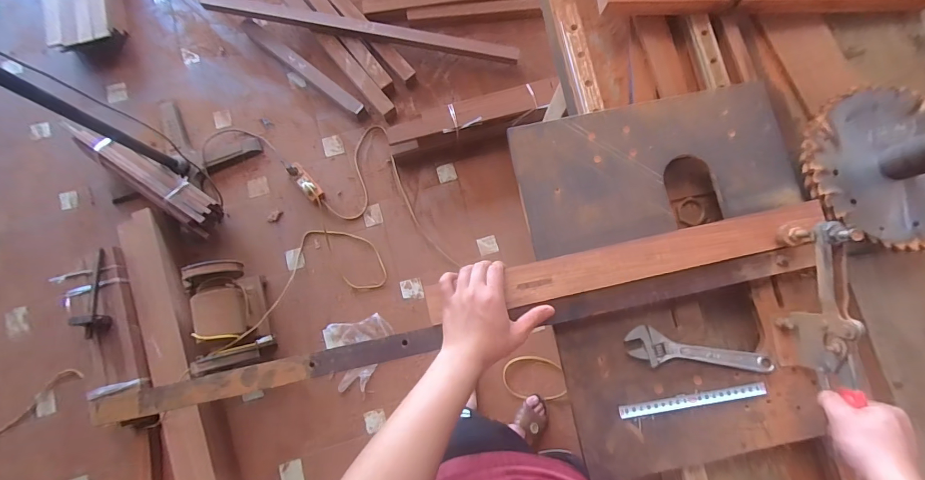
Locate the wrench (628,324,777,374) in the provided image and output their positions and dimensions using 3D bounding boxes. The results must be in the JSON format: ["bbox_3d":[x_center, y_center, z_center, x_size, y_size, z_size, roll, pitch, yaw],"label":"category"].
[{"bbox_3d":[0.317,0.158,0.542,0.191,0.013,0.047,14,81,2],"label":"wrench"}]

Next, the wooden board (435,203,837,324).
[{"bbox_3d":[0.222,0.030,0.542,0.541,0.015,0.054,-13,81,-2],"label":"wooden board"}]

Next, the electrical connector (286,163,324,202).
[{"bbox_3d":[-0.570,-0.210,1.455,0.054,0.077,0.178,-42,83,-7],"label":"electrical connector"}]

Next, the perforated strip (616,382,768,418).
[{"bbox_3d":[0.310,0.216,0.540,0.198,0.004,0.016,-9,75,-1],"label":"perforated strip"}]

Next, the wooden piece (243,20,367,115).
[{"bbox_3d":[-0.608,-0.654,1.530,0.599,0.051,0.061,38,82,6],"label":"wooden piece"}]

